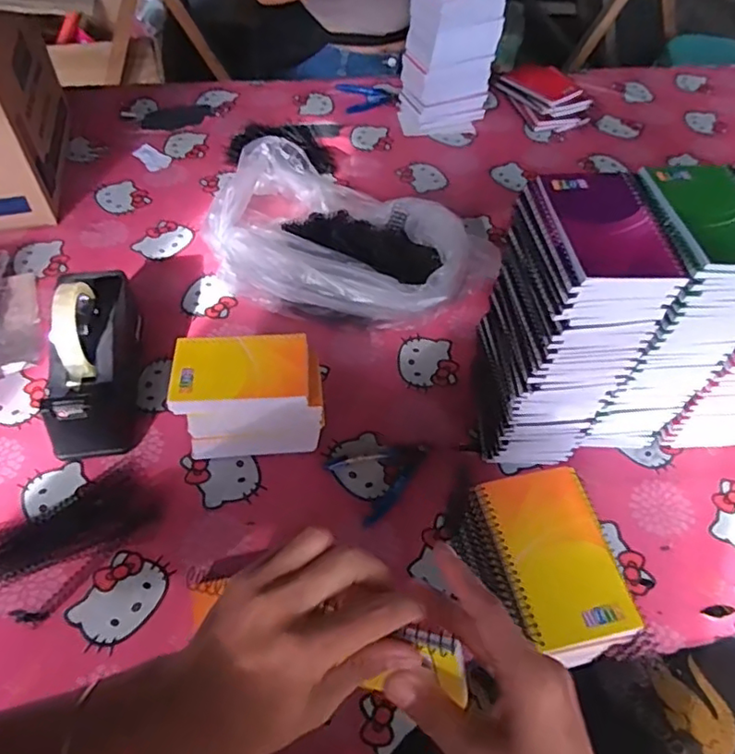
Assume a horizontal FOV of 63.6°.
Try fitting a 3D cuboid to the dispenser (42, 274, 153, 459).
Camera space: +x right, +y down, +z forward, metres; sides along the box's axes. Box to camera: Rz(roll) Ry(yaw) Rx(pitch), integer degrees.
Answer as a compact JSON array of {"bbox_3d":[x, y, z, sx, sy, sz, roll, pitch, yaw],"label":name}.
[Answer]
[{"bbox_3d":[-0.298,-0.028,0.648,0.079,0.127,0.207,-8,52,-8],"label":"dispenser"}]

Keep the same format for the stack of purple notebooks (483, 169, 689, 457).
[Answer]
[{"bbox_3d":[0.183,-0.033,0.581,0.101,0.284,0.125,-4,53,-5],"label":"stack of purple notebooks"}]

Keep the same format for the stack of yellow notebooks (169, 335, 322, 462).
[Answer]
[{"bbox_3d":[-0.119,0.025,0.618,0.143,0.116,0.086,-3,51,-4],"label":"stack of yellow notebooks"}]

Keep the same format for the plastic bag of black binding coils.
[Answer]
[{"bbox_3d":[-0.034,-0.188,0.797,0.356,0.112,0.264,27,55,19],"label":"plastic bag of black binding coils"}]

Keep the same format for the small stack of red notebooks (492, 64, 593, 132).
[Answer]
[{"bbox_3d":[0.329,-0.526,1.111,0.113,0.057,0.169,-17,54,-15],"label":"small stack of red notebooks"}]

